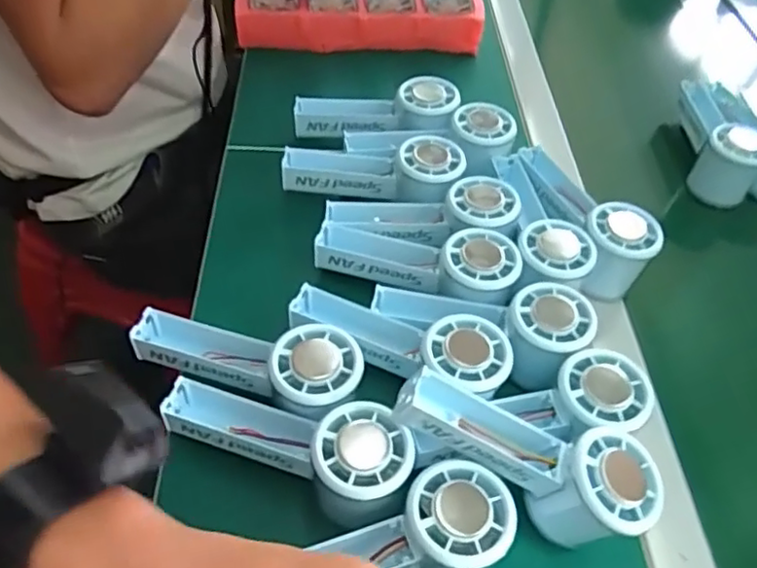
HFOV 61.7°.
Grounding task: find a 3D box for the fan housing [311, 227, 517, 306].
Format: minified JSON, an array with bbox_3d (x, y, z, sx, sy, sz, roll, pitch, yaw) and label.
[{"bbox_3d":[0.028,-0.018,0.475,0.149,0.030,0.053,7,48,17],"label":"fan housing"}]

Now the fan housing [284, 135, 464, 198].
[{"bbox_3d":[-0.004,-0.097,0.539,0.152,0.039,0.059,0,49,11],"label":"fan housing"}]

